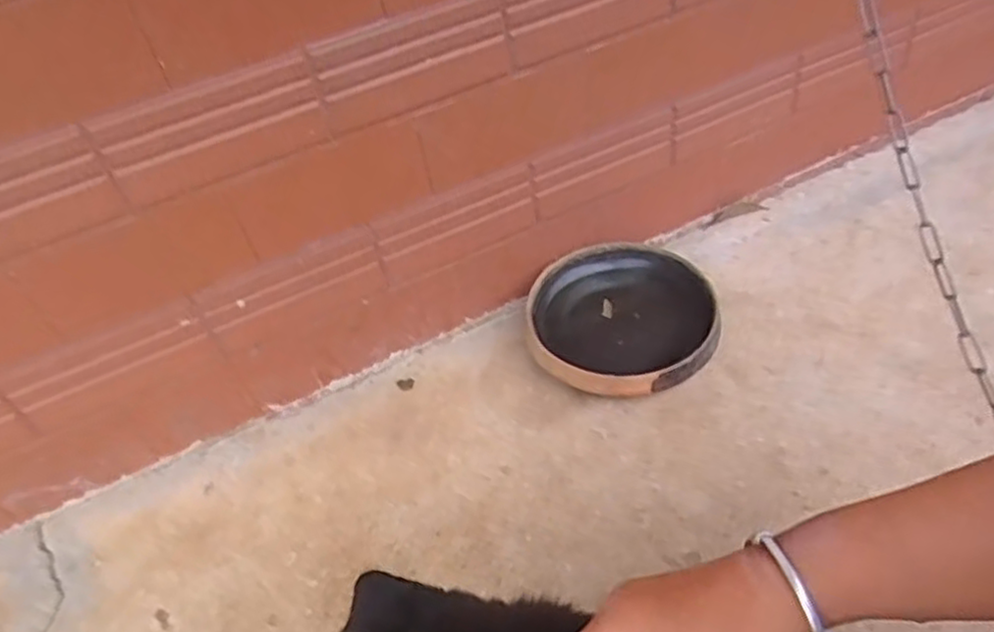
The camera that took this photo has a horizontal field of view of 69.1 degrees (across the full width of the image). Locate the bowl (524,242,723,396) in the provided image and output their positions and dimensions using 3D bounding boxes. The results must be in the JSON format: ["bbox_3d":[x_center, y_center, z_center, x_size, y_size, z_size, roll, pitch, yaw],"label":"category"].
[{"bbox_3d":[0.153,0.008,0.889,0.225,0.069,0.220,-6,44,6],"label":"bowl"}]

